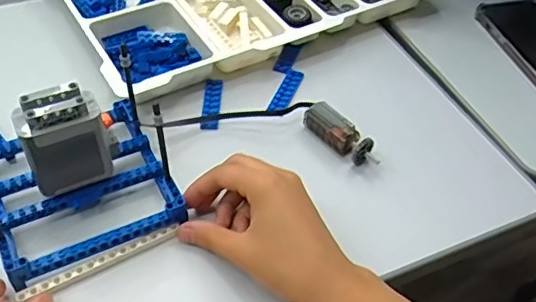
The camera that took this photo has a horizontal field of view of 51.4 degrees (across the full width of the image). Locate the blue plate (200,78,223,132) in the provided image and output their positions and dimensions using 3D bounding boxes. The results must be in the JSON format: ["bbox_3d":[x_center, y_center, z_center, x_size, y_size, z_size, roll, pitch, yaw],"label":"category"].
[{"bbox_3d":[-0.051,-0.045,0.516,0.016,0.004,0.066,3,47,-1],"label":"blue plate"}]

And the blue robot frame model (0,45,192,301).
[{"bbox_3d":[-0.142,0.004,0.399,0.124,0.095,0.133,-22,54,-24],"label":"blue robot frame model"}]

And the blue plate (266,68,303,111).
[{"bbox_3d":[0.017,-0.056,0.530,0.016,0.006,0.067,17,48,12],"label":"blue plate"}]

